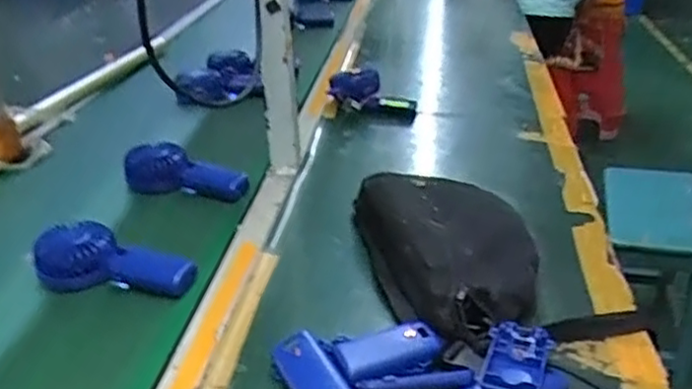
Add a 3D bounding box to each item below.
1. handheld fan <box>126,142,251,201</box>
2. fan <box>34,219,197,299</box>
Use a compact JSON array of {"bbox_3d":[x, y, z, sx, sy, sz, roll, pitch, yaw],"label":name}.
[{"bbox_3d":[-0.217,-0.031,0.934,0.188,0.046,0.060,7,30,18],"label":"handheld fan"},{"bbox_3d":[-0.249,0.075,0.732,0.186,0.051,0.075,6,29,15],"label":"fan"}]

